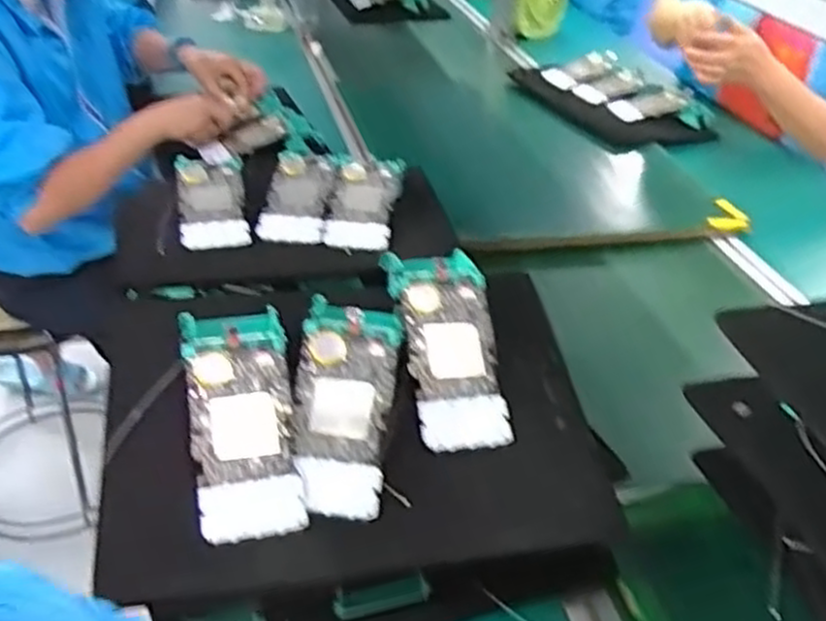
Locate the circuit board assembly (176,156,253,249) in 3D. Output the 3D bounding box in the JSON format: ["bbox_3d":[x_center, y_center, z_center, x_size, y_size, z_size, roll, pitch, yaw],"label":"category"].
[{"bbox_3d":[-0.226,-0.123,0.870,0.069,0.052,0.144,-5,37,-14],"label":"circuit board assembly"}]

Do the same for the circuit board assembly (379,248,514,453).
[{"bbox_3d":[0.029,0.028,0.601,0.072,0.021,0.163,-7,70,-15],"label":"circuit board assembly"}]

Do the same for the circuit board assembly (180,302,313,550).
[{"bbox_3d":[-0.120,0.076,0.544,0.069,0.025,0.166,-6,67,-15],"label":"circuit board assembly"}]

